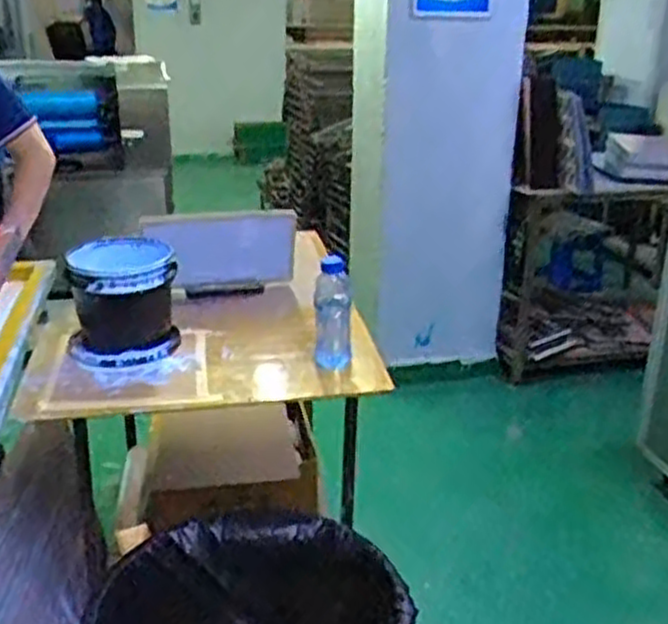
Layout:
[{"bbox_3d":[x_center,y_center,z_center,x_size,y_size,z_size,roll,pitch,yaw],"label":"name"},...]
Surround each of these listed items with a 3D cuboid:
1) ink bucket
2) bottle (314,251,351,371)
[{"bbox_3d":[-0.424,-0.026,1.592,0.206,0.190,0.257,-3,22,-14],"label":"ink bucket"},{"bbox_3d":[-0.002,0.009,1.485,0.074,0.229,0.066,2,21,0],"label":"bottle"}]

